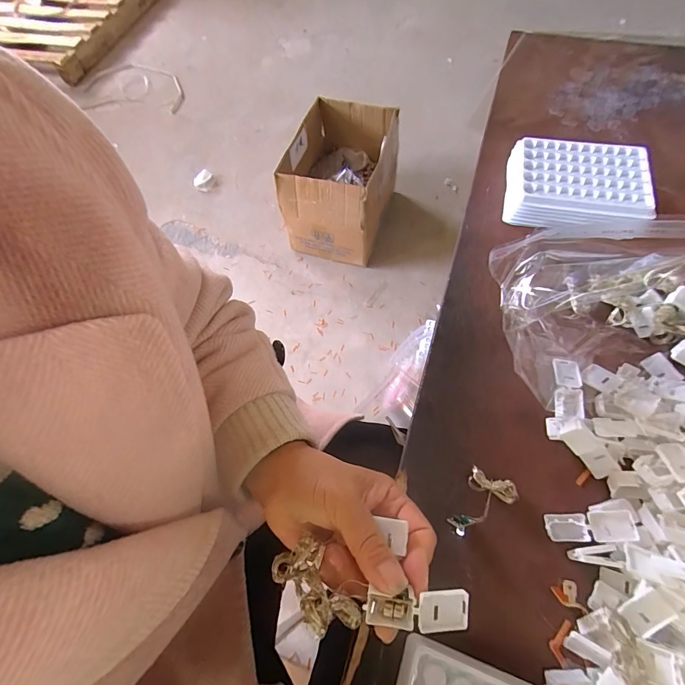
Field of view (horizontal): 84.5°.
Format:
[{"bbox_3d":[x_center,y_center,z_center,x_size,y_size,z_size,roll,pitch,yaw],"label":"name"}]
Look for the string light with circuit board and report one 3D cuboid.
[{"bbox_3d":[0.101,0.117,0.285,0.056,0.013,0.032,-30,66,-10],"label":"string light with circuit board"}]

